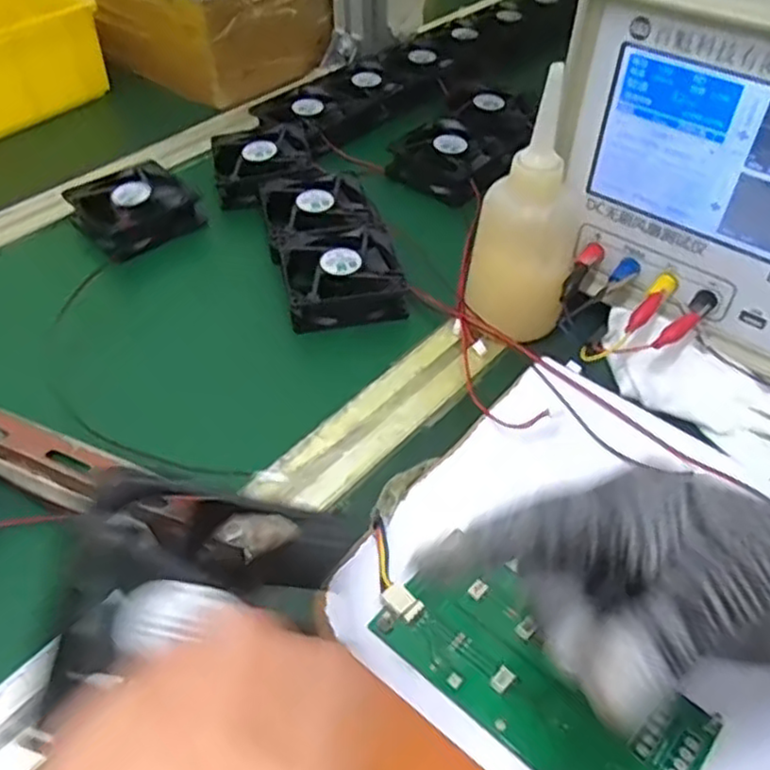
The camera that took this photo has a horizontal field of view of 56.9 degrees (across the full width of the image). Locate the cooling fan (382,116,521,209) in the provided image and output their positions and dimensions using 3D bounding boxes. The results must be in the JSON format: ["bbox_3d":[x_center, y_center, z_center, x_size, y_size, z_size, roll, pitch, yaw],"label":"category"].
[{"bbox_3d":[0.062,-0.198,0.614,0.089,0.029,0.092,30,53,27],"label":"cooling fan"}]

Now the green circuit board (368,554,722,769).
[{"bbox_3d":[0.064,0.121,0.297,0.132,0.014,0.061,31,54,28],"label":"green circuit board"}]

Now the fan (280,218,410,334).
[{"bbox_3d":[-0.030,-0.077,0.500,0.080,0.024,0.082,-9,46,-8],"label":"fan"}]

